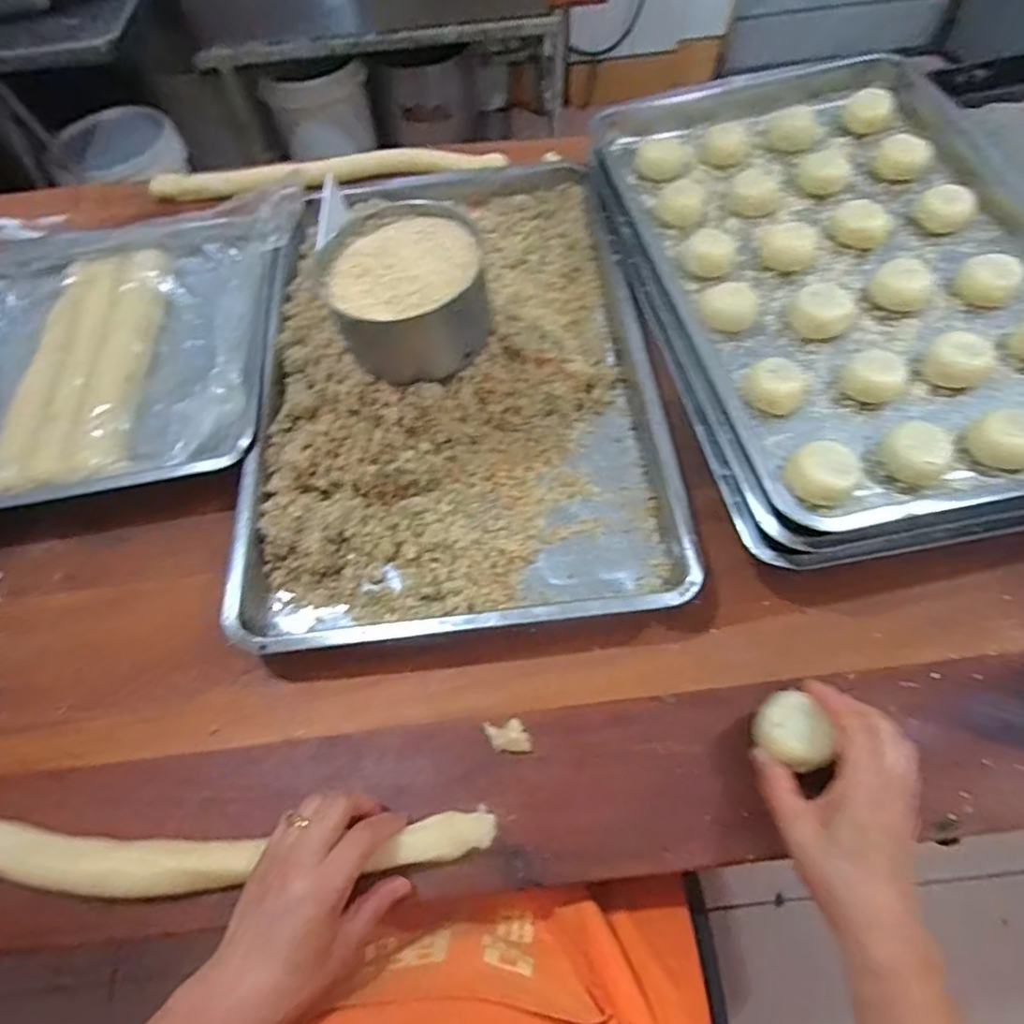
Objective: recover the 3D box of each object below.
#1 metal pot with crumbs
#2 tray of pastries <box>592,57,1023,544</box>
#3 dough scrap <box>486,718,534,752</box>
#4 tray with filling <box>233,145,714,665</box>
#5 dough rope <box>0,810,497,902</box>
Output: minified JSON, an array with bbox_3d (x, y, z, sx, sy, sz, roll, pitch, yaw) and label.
[{"bbox_3d":[-0.089,-0.191,0.511,0.129,0.074,0.137,-2,61,3],"label":"metal pot with crumbs"},{"bbox_3d":[0.343,-0.258,0.599,0.402,0.050,0.594,-12,61,-3],"label":"tray of pastries"},{"bbox_3d":[-0.003,0.177,0.470,0.035,0.018,0.027,-8,61,-1],"label":"dough scrap"},{"bbox_3d":[-0.068,-0.171,0.612,0.385,0.103,0.602,-7,61,0],"label":"tray with filling"},{"bbox_3d":[-0.274,0.249,0.430,0.519,0.032,0.061,-3,61,1],"label":"dough rope"}]

